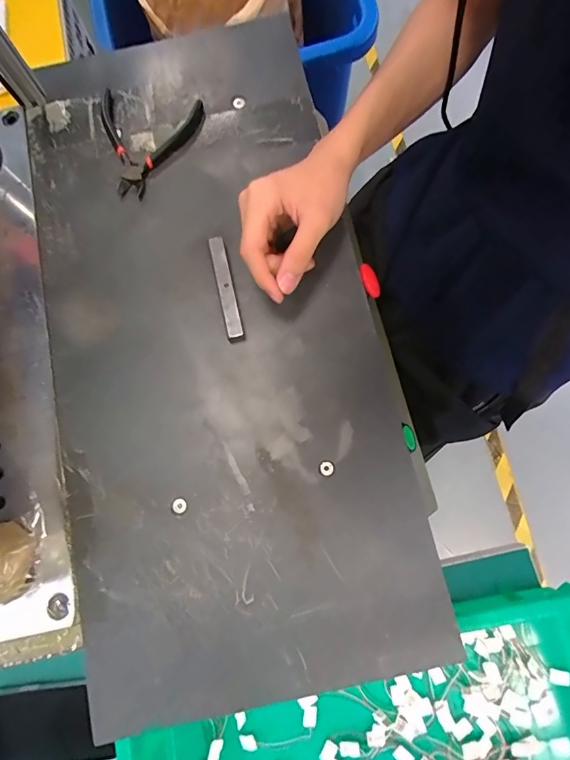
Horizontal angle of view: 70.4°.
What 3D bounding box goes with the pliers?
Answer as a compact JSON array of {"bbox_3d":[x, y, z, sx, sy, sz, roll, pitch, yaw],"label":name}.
[{"bbox_3d":[-0.141,-0.237,0.407,0.105,0.010,0.113,5,78,2],"label":"pliers"}]

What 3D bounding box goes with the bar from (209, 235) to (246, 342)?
[{"bbox_3d":[-0.054,-0.083,0.377,0.013,0.024,0.097,-13,78,-1],"label":"bar"}]

